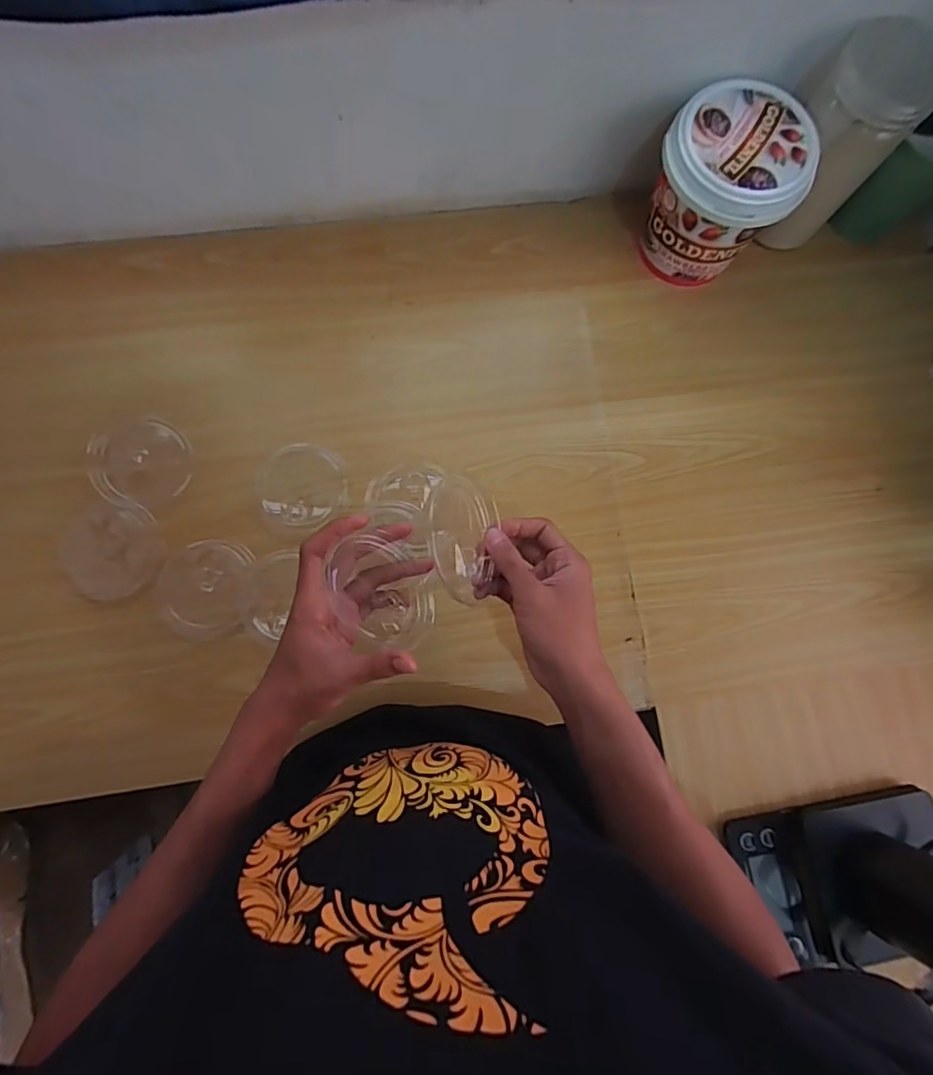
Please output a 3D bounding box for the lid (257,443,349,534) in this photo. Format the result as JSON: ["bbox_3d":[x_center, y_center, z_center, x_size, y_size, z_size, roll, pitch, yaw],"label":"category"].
[{"bbox_3d":[-0.162,-0.049,0.518,0.085,0.011,0.091,0,81,-3],"label":"lid"}]

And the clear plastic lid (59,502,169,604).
[{"bbox_3d":[-0.335,0.013,0.494,0.086,0.011,0.090,0,81,-3],"label":"clear plastic lid"}]

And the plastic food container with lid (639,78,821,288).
[{"bbox_3d":[0.246,-0.336,0.519,0.124,0.128,0.118,0,81,-3],"label":"plastic food container with lid"}]

